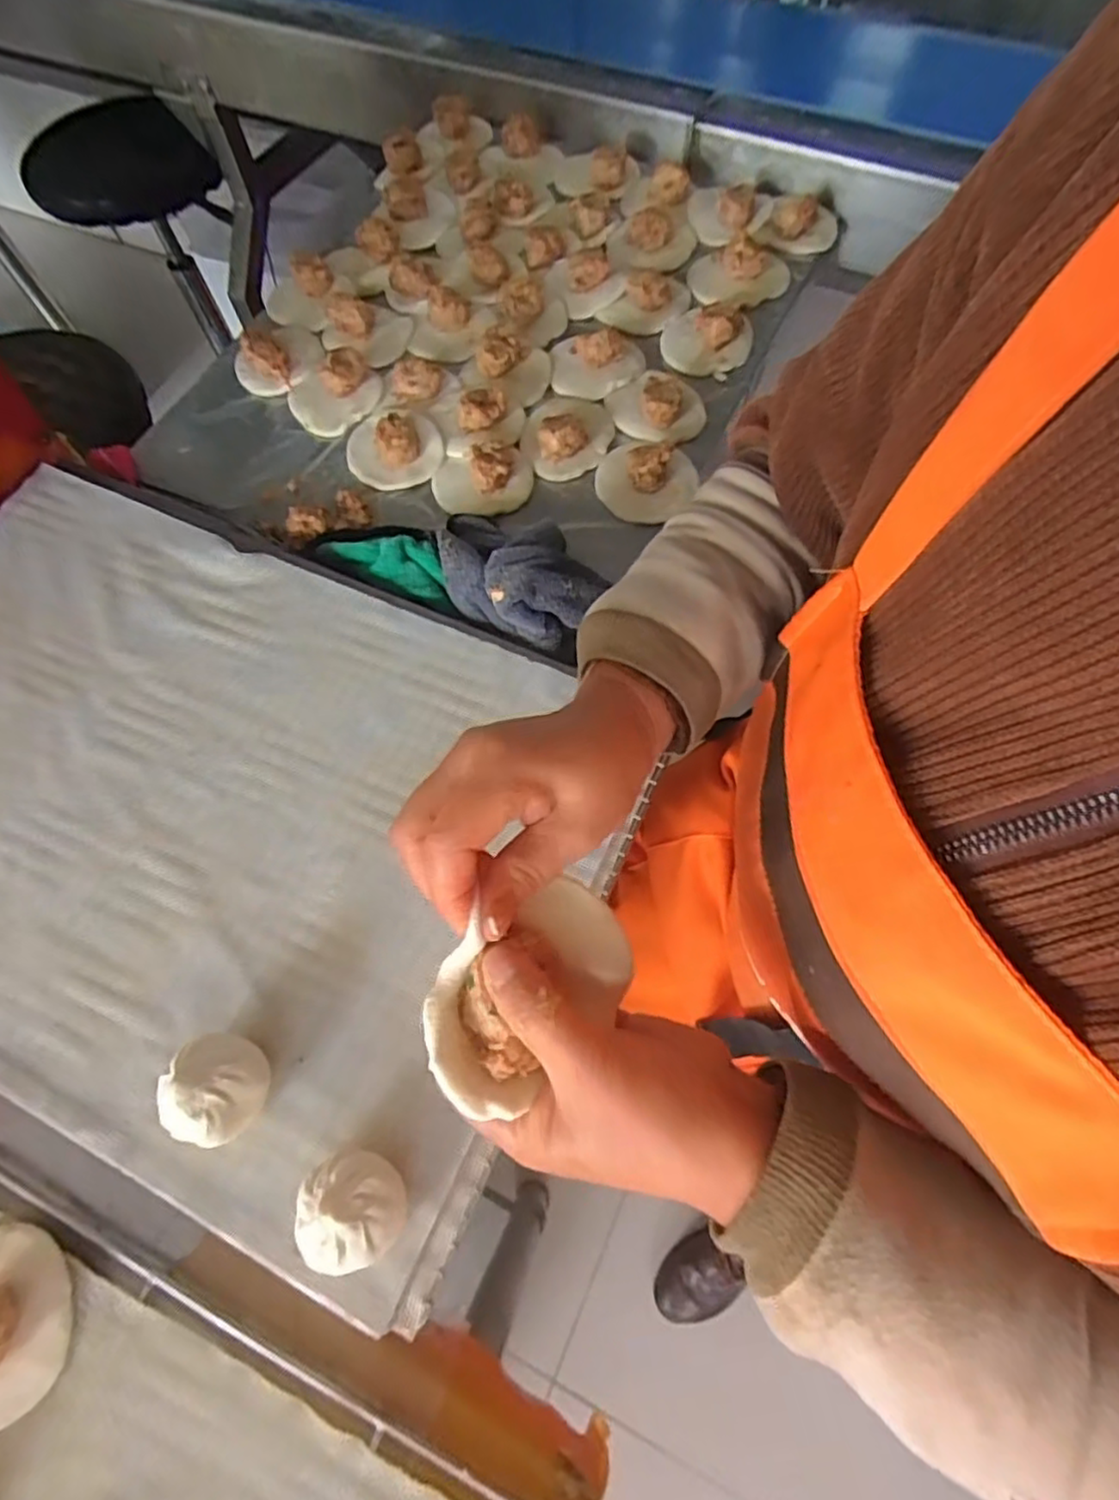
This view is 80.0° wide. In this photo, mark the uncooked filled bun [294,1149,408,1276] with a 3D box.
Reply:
[{"bbox_3d":[-0.107,0.239,0.351,0.052,0.047,0.050,-1,69,1],"label":"uncooked filled bun"}]

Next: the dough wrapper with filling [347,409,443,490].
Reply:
[{"bbox_3d":[-0.153,-0.282,0.606,0.083,0.030,0.083,-1,69,1],"label":"dough wrapper with filling"}]

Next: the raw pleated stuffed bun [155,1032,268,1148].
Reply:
[{"bbox_3d":[-0.190,0.189,0.373,0.049,0.048,0.052,-1,69,1],"label":"raw pleated stuffed bun"}]

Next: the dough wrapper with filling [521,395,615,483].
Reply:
[{"bbox_3d":[0.007,-0.293,0.604,0.082,0.035,0.091,-1,68,2],"label":"dough wrapper with filling"}]

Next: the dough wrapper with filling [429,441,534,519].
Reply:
[{"bbox_3d":[-0.068,-0.242,0.586,0.088,0.035,0.071,-15,68,-4],"label":"dough wrapper with filling"}]

